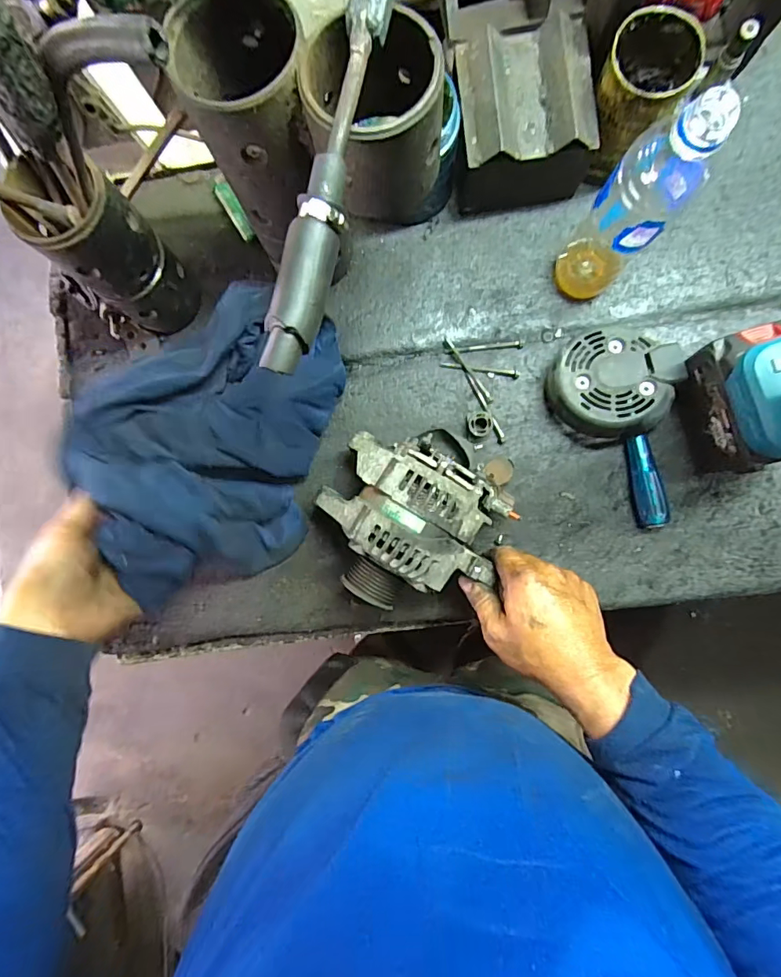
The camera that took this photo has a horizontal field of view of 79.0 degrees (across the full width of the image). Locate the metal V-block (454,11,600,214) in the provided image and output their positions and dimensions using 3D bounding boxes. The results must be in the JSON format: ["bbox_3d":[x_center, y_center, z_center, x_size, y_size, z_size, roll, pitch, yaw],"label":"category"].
[{"bbox_3d":[0.123,-0.355,0.460,0.119,0.094,0.140,-7,86,4],"label":"metal V-block"}]

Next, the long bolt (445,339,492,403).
[{"bbox_3d":[0.082,-0.125,0.497,0.007,0.010,0.082,-36,84,2],"label":"long bolt"}]

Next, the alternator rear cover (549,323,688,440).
[{"bbox_3d":[0.218,-0.105,0.470,0.120,0.042,0.109,-2,86,5],"label":"alternator rear cover"}]

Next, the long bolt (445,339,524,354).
[{"bbox_3d":[0.099,-0.149,0.498,0.080,0.007,0.009,-4,86,5],"label":"long bolt"}]

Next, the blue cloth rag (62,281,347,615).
[{"bbox_3d":[-0.172,-0.035,0.447,0.177,0.154,0.307,18,88,6],"label":"blue cloth rag"}]

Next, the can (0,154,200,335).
[{"bbox_3d":[-0.246,-0.215,0.436,0.074,0.170,0.075,0,86,5],"label":"can"}]

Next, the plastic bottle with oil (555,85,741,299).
[{"bbox_3d":[0.195,-0.226,0.389,0.061,0.214,0.061,0,86,5],"label":"plastic bottle with oil"}]

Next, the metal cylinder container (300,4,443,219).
[{"bbox_3d":[-0.008,-0.245,0.316,0.087,0.085,0.082,-1,86,5],"label":"metal cylinder container"}]

